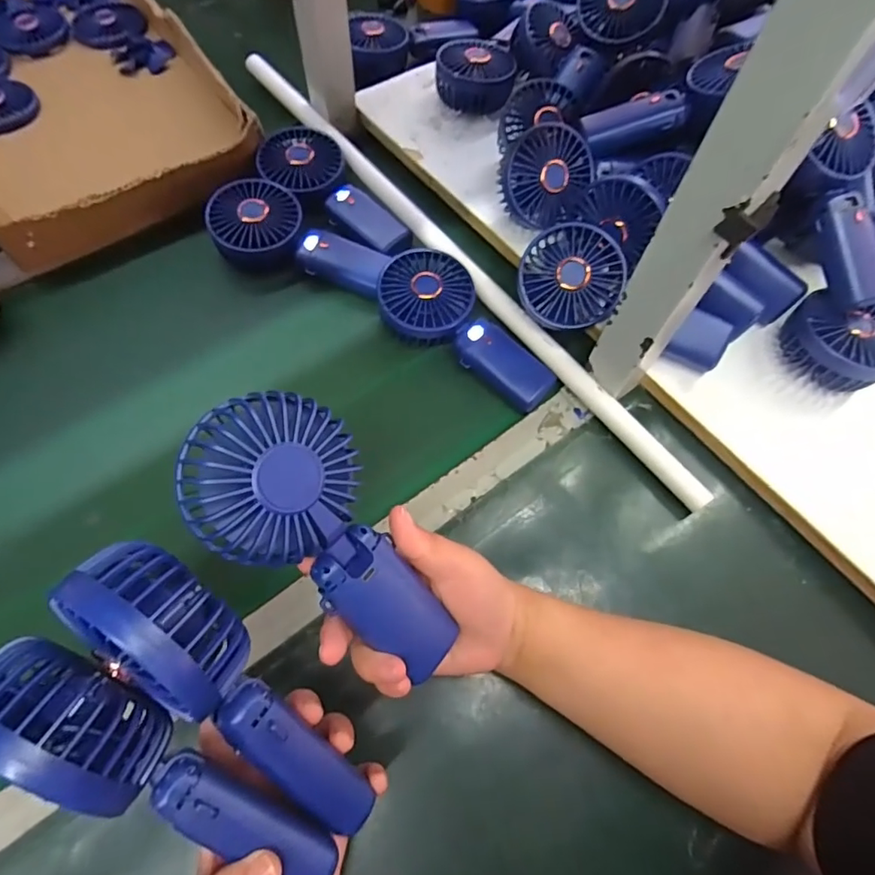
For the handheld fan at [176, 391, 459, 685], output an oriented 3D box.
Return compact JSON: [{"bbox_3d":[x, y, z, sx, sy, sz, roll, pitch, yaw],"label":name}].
[{"bbox_3d":[-0.055,0.056,0.279,0.078,0.035,0.176,-45,115,-20],"label":"handheld fan"}]

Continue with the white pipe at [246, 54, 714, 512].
[{"bbox_3d":[-0.005,-0.191,0.512,0.026,0.020,0.677,-35,72,-17],"label":"white pipe"}]

